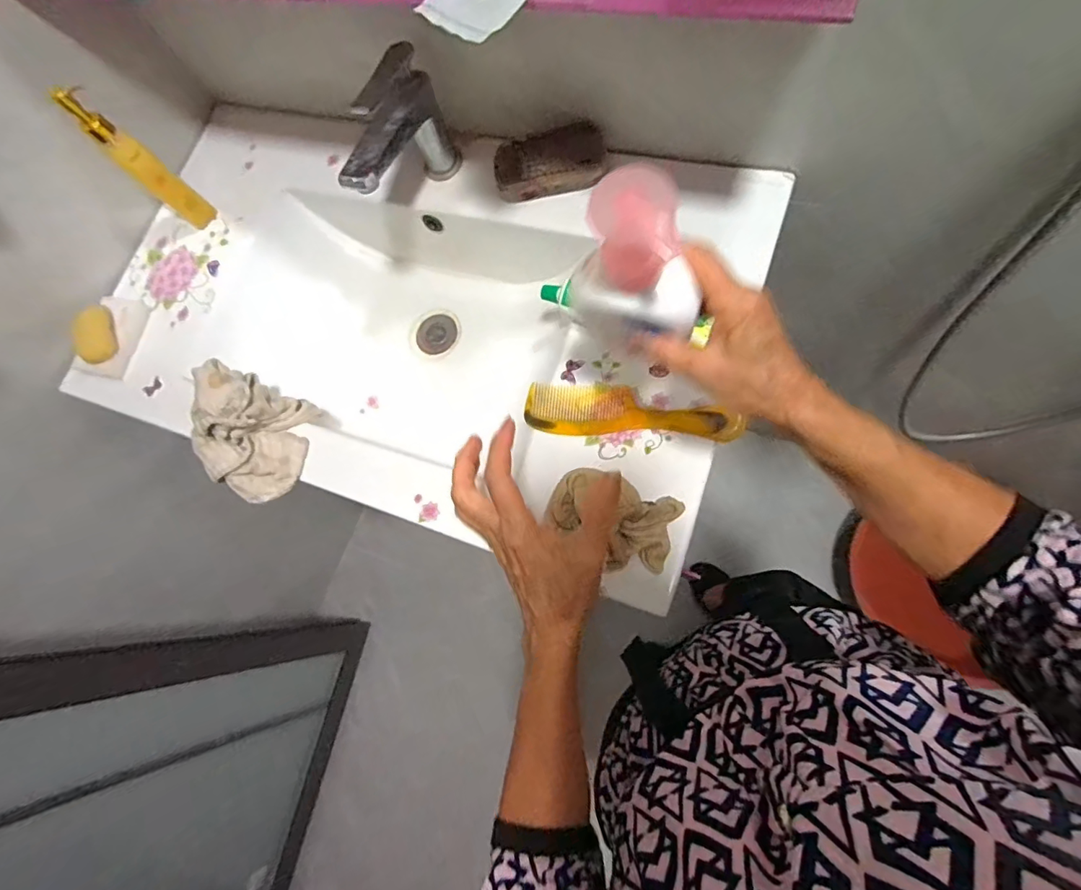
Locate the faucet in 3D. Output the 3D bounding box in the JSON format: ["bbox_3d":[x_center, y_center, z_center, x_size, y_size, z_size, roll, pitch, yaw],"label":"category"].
[{"bbox_3d":[-0.157,-0.317,0.557,0.056,0.127,0.151,31,80,7],"label":"faucet"}]

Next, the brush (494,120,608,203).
[{"bbox_3d":[0.010,-0.307,0.554,0.121,0.046,0.061,-8,78,0],"label":"brush"}]

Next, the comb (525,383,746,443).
[{"bbox_3d":[0.087,-0.033,0.493,0.203,0.006,0.047,4,82,12],"label":"comb"}]

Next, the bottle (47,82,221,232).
[{"bbox_3d":[-0.464,-0.329,0.597,0.054,0.168,0.042,42,82,9],"label":"bottle"}]

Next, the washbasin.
[{"bbox_3d":[-0.167,-0.149,0.635,0.758,0.172,0.413,15,78,19],"label":"washbasin"}]

